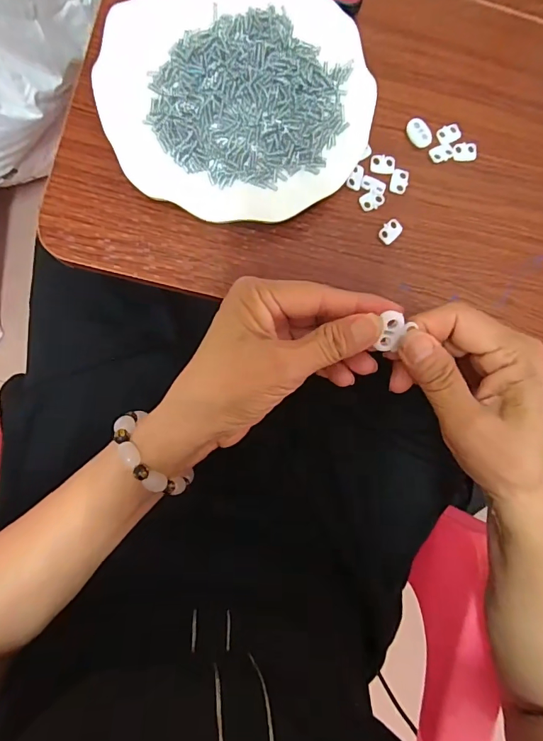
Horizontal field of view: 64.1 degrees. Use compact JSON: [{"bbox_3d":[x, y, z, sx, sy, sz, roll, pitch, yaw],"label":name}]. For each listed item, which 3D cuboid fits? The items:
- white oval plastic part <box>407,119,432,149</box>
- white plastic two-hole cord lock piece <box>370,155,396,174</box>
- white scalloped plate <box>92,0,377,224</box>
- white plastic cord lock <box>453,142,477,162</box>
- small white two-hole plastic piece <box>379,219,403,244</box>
[{"bbox_3d":[0.112,-0.181,0.330,0.015,0.005,0.022,-31,89,-8],"label":"white oval plastic part"},{"bbox_3d":[0.084,-0.156,0.326,0.019,0.004,0.015,3,85,-6],"label":"white plastic two-hole cord lock piece"},{"bbox_3d":[-0.024,-0.194,0.306,0.180,0.018,0.181,1,85,-6],"label":"white scalloped plate"},{"bbox_3d":[0.151,-0.170,0.337,0.020,0.004,0.013,1,85,-6],"label":"white plastic cord lock"},{"bbox_3d":[0.089,-0.104,0.323,0.019,0.004,0.013,-44,91,-8],"label":"small white two-hole plastic piece"}]

